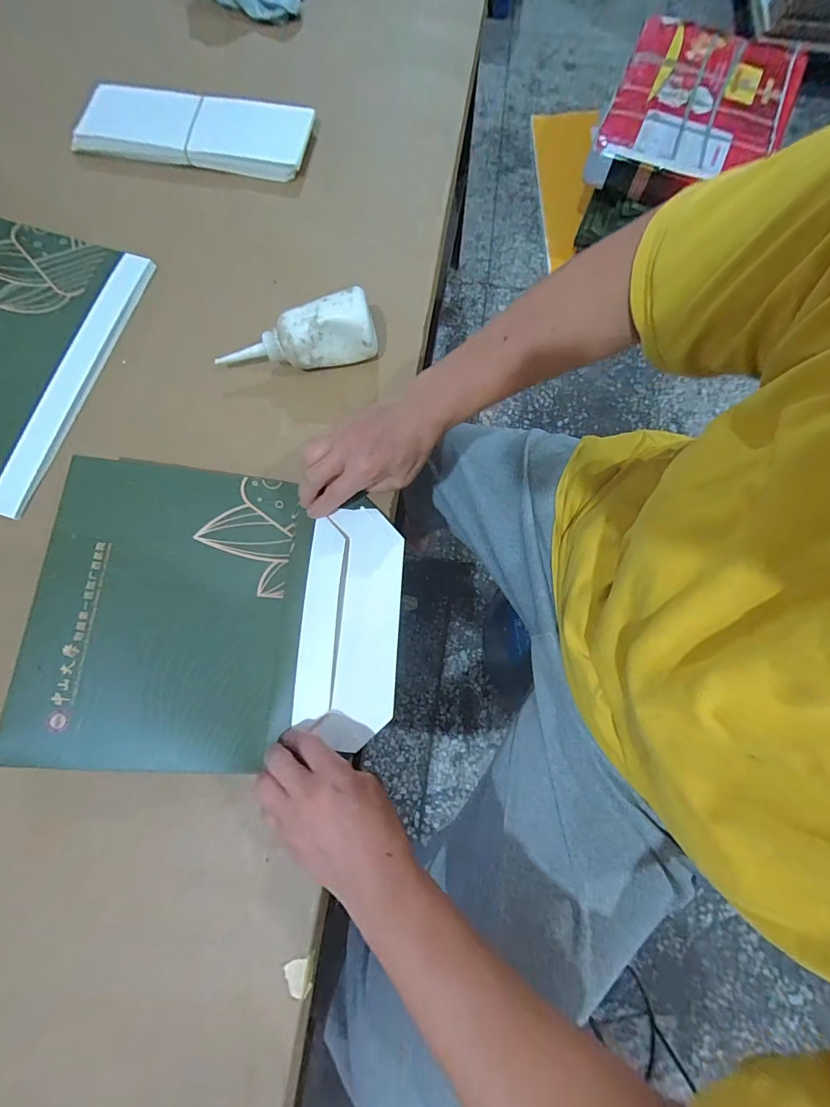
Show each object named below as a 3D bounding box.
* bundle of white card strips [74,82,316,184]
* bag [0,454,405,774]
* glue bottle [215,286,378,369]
[{"bbox_3d":[-0.269,-0.518,0.536,0.276,0.021,0.091,9,82,2],"label":"bundle of white card strips"},{"bbox_3d":[-0.168,0.052,0.395,0.300,0.053,0.259,4,76,1],"label":"bag"},{"bbox_3d":[-0.123,-0.218,0.451,0.164,0.067,0.046,-10,76,-3],"label":"glue bottle"}]

